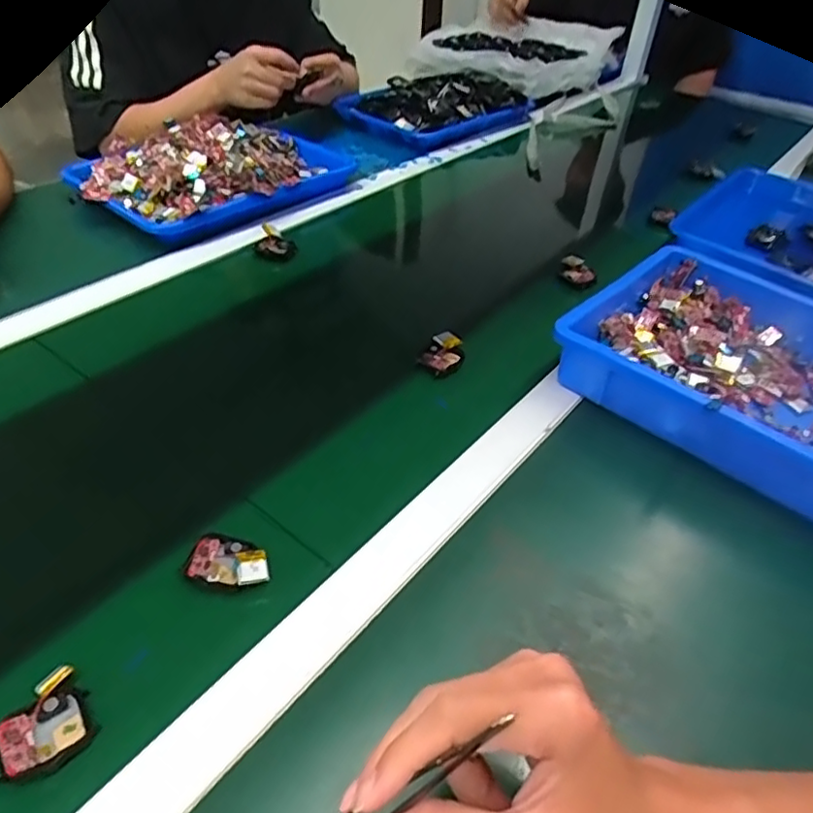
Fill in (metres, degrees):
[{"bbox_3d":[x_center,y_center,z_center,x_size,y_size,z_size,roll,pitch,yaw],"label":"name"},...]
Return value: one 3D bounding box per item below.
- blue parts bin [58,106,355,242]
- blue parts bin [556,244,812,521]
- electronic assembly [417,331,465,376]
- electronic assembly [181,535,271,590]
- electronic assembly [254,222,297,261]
[{"bbox_3d":[-0.256,-0.332,0.855,0.246,0.059,0.342,33,49,26],"label":"blue parts bin"},{"bbox_3d":[0.344,-0.020,0.565,0.382,0.063,0.265,36,50,29],"label":"blue parts bin"},{"bbox_3d":[0.035,-0.053,0.610,0.041,0.021,0.047,11,43,5],"label":"electronic assembly"},{"bbox_3d":[-0.116,0.104,0.421,0.056,0.015,0.039,15,43,10],"label":"electronic assembly"},{"bbox_3d":[-0.158,-0.200,0.765,0.047,0.021,0.053,-3,43,-10],"label":"electronic assembly"}]

